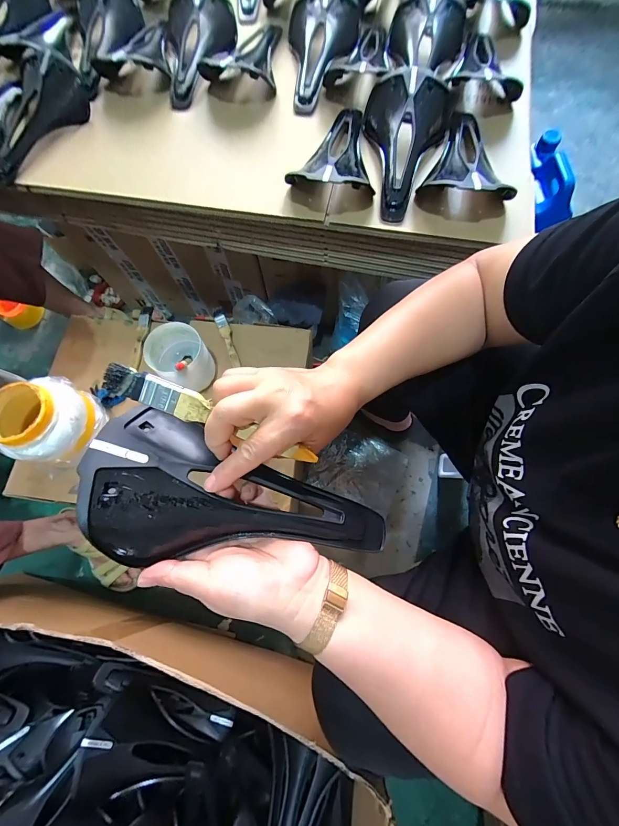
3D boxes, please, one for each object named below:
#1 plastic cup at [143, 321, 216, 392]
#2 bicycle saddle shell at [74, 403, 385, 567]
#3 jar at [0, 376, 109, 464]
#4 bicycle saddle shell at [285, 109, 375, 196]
[{"bbox_3d":[-0.221,-0.093,0.576,0.092,0.098,0.088,-1,72,2],"label":"plastic cup"},{"bbox_3d":[-0.051,0.072,0.261,0.233,0.035,0.107,15,73,-10],"label":"bicycle saddle shell"},{"bbox_3d":[-0.413,0.015,0.521,0.119,0.107,0.120,-1,72,2],"label":"jar"},{"bbox_3d":[0.042,-0.417,0.516,0.125,0.043,0.256,8,60,5],"label":"bicycle saddle shell"}]

